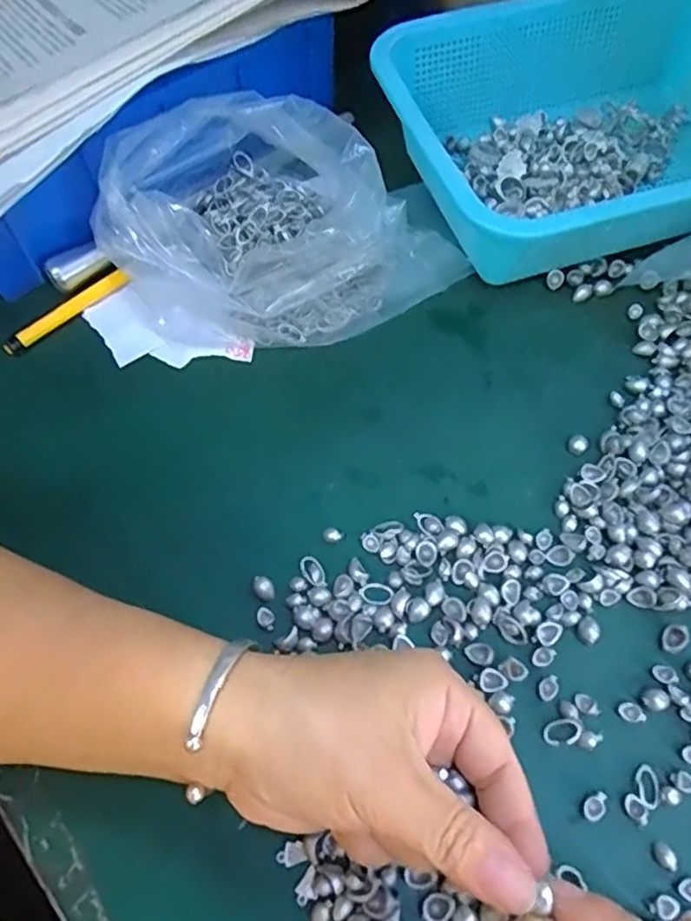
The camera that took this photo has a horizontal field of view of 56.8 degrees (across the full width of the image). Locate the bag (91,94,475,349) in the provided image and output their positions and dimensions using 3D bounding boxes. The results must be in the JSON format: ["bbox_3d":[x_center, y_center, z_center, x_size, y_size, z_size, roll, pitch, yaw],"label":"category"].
[{"bbox_3d":[-0.034,-0.134,0.368,0.151,0.077,0.173,41,70,20],"label":"bag"}]

